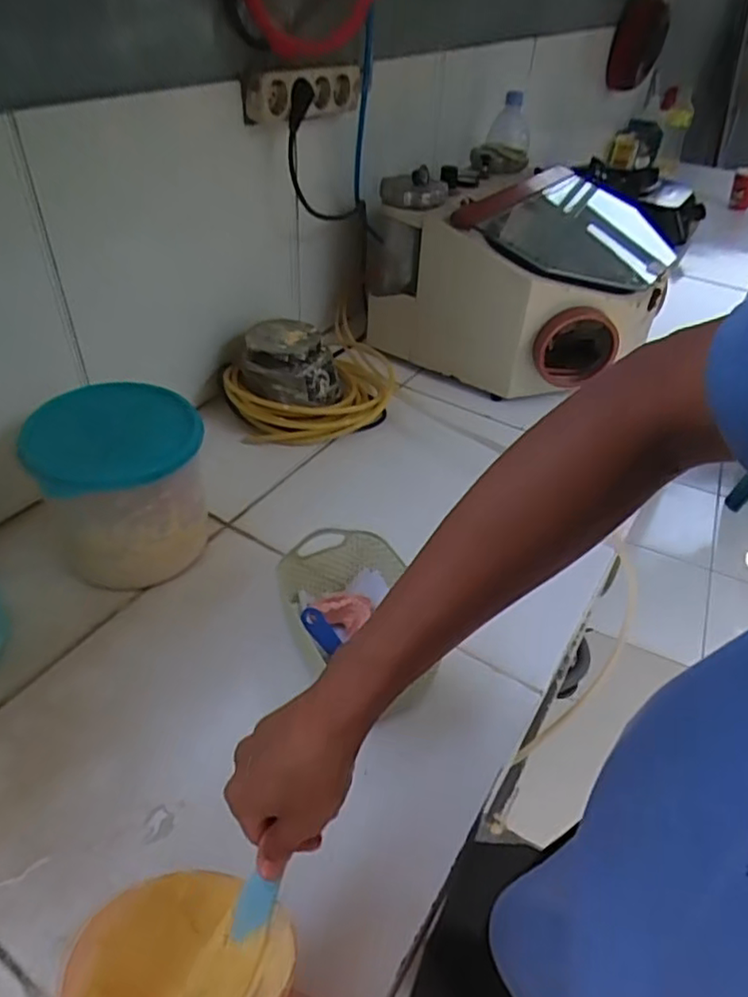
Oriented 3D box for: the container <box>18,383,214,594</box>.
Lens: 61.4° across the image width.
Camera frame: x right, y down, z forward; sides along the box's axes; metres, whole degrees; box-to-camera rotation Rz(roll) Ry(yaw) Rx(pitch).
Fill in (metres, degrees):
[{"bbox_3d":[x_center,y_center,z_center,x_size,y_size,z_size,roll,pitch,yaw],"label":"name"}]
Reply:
[{"bbox_3d":[-0.252,-0.010,0.652,0.156,0.165,0.144,-13,44,-20],"label":"container"}]

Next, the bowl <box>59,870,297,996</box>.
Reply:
[{"bbox_3d":[-0.109,0.272,0.354,0.093,0.077,0.117,34,49,30],"label":"bowl"}]

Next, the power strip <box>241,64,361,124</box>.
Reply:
[{"bbox_3d":[-0.089,-0.515,0.800,0.033,0.055,0.186,31,47,28],"label":"power strip"}]

